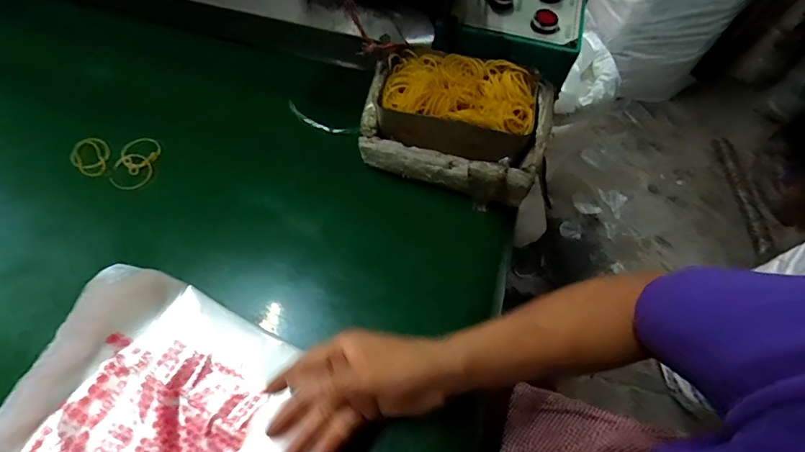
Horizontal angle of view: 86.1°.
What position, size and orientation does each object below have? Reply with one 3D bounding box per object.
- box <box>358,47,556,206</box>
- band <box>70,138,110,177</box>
[{"bbox_3d":[0.063,-0.127,0.497,0.209,0.078,0.153,20,62,8],"label":"box"},{"bbox_3d":[-0.358,-0.080,0.498,0.049,0.013,0.040,40,66,18],"label":"band"}]

